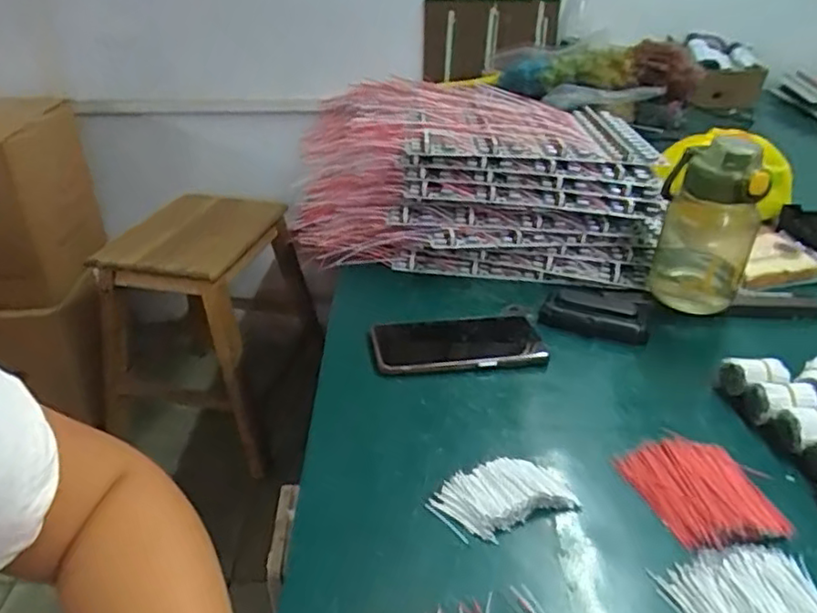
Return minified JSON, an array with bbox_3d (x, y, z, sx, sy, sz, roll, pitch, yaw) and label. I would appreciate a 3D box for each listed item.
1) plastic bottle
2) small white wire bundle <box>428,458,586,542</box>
[{"bbox_3d":[0.310,-0.092,0.658,0.093,0.177,0.090,19,38,27],"label":"plastic bottle"},{"bbox_3d":[0.068,0.134,0.453,0.090,0.016,0.054,-17,37,-24],"label":"small white wire bundle"}]

